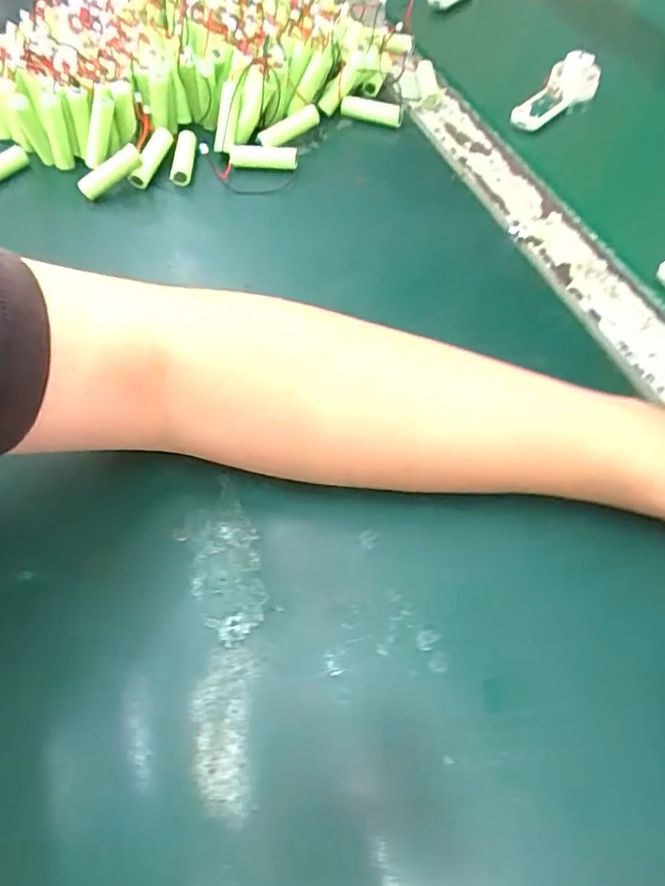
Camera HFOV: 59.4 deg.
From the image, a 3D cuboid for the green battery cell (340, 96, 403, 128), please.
[{"bbox_3d":[0.031,-0.264,0.469,0.050,0.017,0.015,21,61,16],"label":"green battery cell"}]

